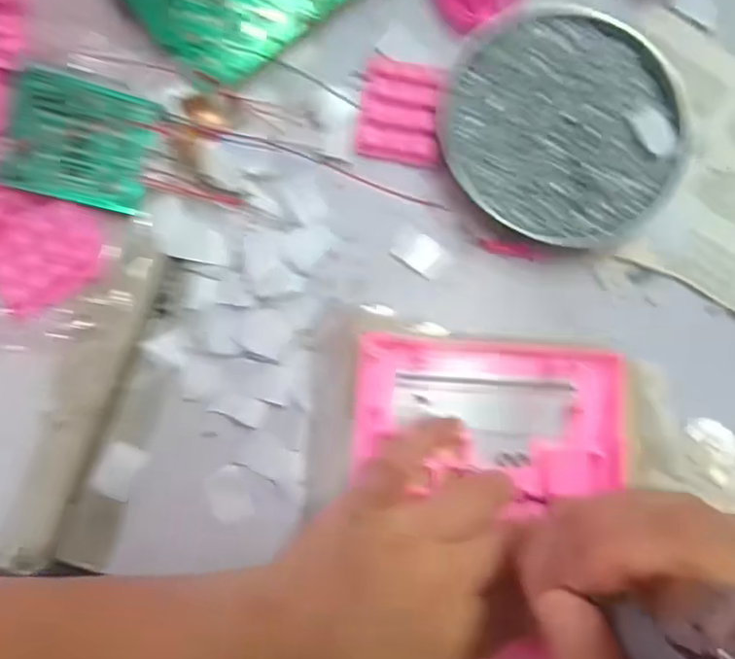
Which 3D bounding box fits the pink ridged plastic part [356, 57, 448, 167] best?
[{"bbox_3d":[0.019,-0.123,0.374,0.045,0.012,0.057,8,83,-1],"label":"pink ridged plastic part"}]

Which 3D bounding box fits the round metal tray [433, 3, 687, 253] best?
[{"bbox_3d":[0.111,-0.116,0.375,0.136,0.021,0.126,0,83,-2],"label":"round metal tray"}]

